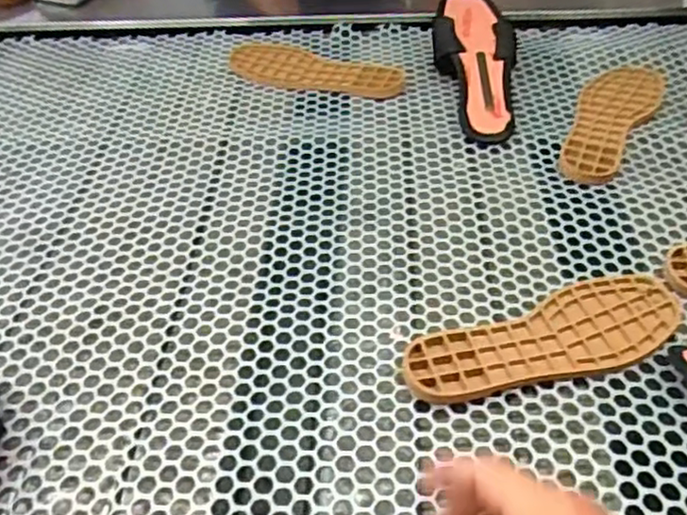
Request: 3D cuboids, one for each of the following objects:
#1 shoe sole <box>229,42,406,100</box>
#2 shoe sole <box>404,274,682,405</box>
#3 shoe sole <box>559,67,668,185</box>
[{"bbox_3d":[-0.039,-0.229,0.825,0.233,0.014,0.093,16,47,19],"label":"shoe sole"},{"bbox_3d":[0.159,0.061,0.521,0.231,0.013,0.078,-18,46,-14],"label":"shoe sole"},{"bbox_3d":[0.281,-0.147,0.728,0.079,0.009,0.221,23,50,25],"label":"shoe sole"}]

